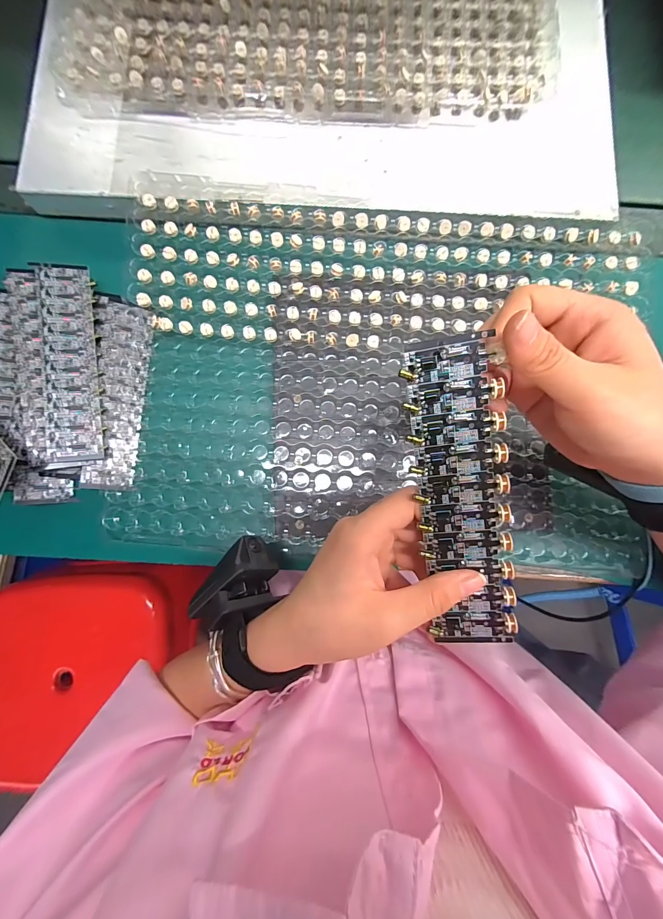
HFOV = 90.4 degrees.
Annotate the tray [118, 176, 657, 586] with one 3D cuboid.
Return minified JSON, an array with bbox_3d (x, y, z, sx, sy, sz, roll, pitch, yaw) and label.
[{"bbox_3d":[0.044,-0.072,0.275,0.412,0.014,0.303,2,86,-1],"label":"tray"}]

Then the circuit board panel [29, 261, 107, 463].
[{"bbox_3d":[-0.214,-0.081,0.270,0.039,0.004,0.164,-7,85,-20],"label":"circuit board panel"}]

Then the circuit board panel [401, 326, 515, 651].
[{"bbox_3d":[0.068,0.023,0.170,0.044,0.004,0.162,-7,101,11],"label":"circuit board panel"}]

